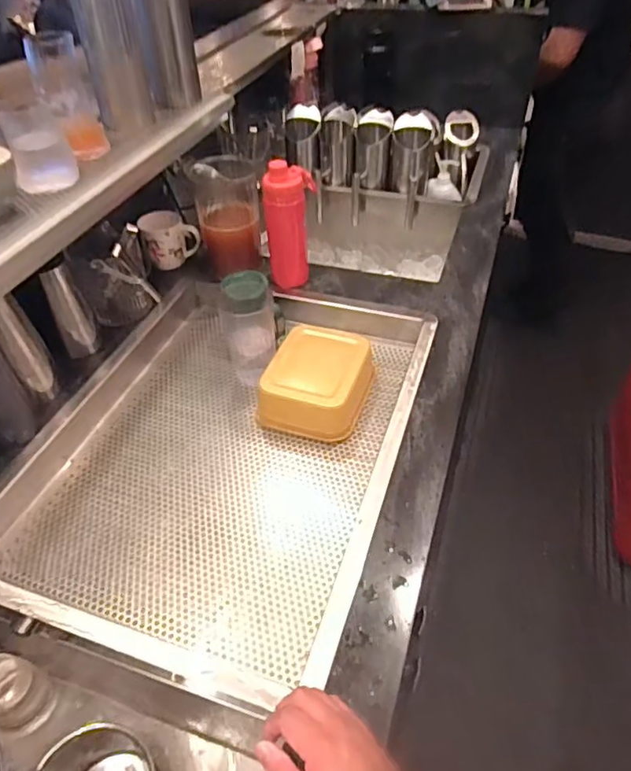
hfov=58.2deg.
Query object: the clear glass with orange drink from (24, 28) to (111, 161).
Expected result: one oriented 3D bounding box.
[{"bbox_3d":[-0.358,-0.415,0.822,0.079,0.155,0.076,-23,47,-20],"label":"clear glass with orange drink"}]

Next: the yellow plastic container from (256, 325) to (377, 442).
[{"bbox_3d":[0.002,-0.013,0.928,0.162,0.088,0.180,11,45,14],"label":"yellow plastic container"}]

